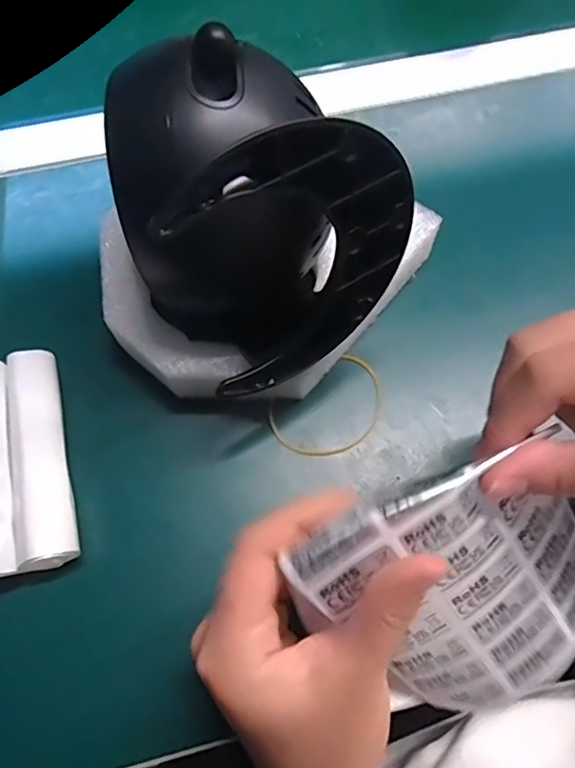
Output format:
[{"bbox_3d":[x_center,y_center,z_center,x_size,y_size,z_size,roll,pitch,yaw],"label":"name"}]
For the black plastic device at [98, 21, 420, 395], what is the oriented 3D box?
[{"bbox_3d":[-0.015,-0.072,0.225,0.094,0.105,0.103,0,65,-1],"label":"black plastic device"}]

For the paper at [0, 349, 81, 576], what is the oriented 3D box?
[{"bbox_3d":[-0.130,0.036,0.265,0.043,0.018,0.106,-14,68,-5],"label":"paper"}]

